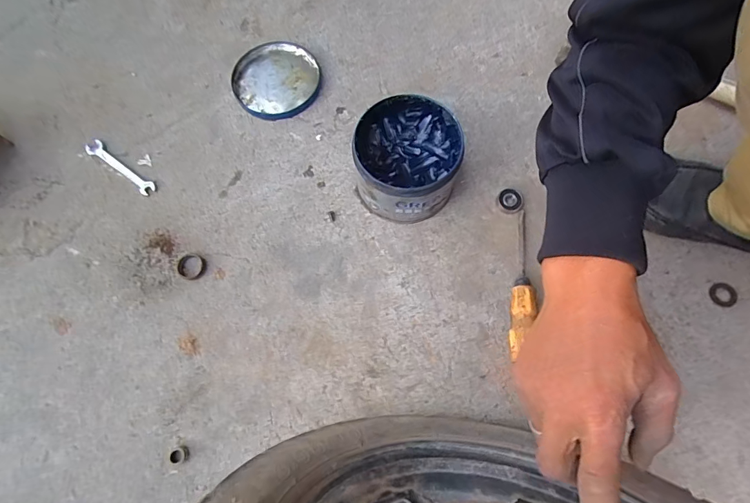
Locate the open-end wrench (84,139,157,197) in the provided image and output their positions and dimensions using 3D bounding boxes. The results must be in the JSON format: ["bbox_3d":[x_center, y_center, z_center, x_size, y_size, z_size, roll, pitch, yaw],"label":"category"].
[{"bbox_3d":[-0.340,-0.113,0.537,0.120,0.009,0.021,35,76,12],"label":"open-end wrench"}]

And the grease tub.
[{"bbox_3d":[0.037,-0.107,0.484,0.114,0.088,0.121,0,72,2],"label":"grease tub"}]

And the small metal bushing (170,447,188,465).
[{"bbox_3d":[-0.207,0.216,0.425,0.017,0.008,0.016,0,72,2],"label":"small metal bushing"}]

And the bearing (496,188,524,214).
[{"bbox_3d":[0.169,-0.065,0.505,0.032,0.011,0.033,0,72,2],"label":"bearing"}]

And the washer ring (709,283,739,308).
[{"bbox_3d":[0.405,0.050,0.467,0.032,0.004,0.028,-19,72,-5],"label":"washer ring"}]

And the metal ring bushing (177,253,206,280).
[{"bbox_3d":[-0.222,0.018,0.488,0.034,0.005,0.033,0,72,2],"label":"metal ring bushing"}]

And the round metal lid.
[{"bbox_3d":[-0.140,-0.245,0.576,0.121,0.008,0.127,0,72,2],"label":"round metal lid"}]

